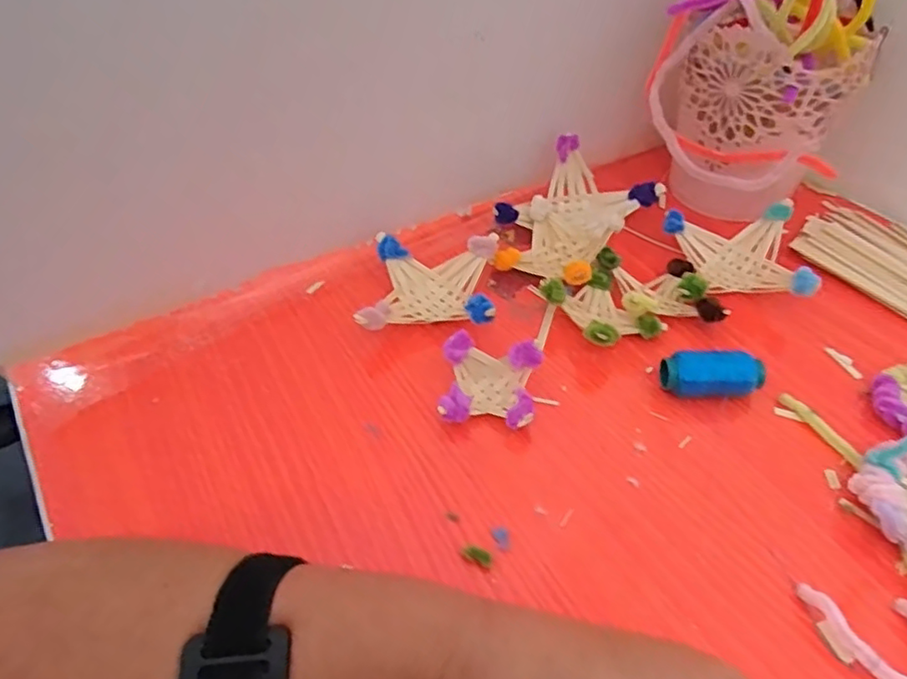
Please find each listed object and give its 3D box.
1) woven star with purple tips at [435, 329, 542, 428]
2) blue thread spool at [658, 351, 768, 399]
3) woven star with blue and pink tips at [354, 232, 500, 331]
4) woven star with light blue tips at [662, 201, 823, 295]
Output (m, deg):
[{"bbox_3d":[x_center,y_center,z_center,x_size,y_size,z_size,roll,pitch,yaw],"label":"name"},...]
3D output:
[{"bbox_3d":[0.021,0.026,0.357,0.053,0.031,0.049,7,47,8],"label":"woven star with purple tips"},{"bbox_3d":[0.149,0.022,0.358,0.055,0.026,0.022,-2,47,-1],"label":"blue thread spool"},{"bbox_3d":[-0.014,-0.034,0.410,0.083,0.034,0.081,1,47,2],"label":"woven star with blue and pink tips"},{"bbox_3d":[0.191,-0.057,0.422,0.083,0.036,0.079,4,47,6],"label":"woven star with light blue tips"}]

